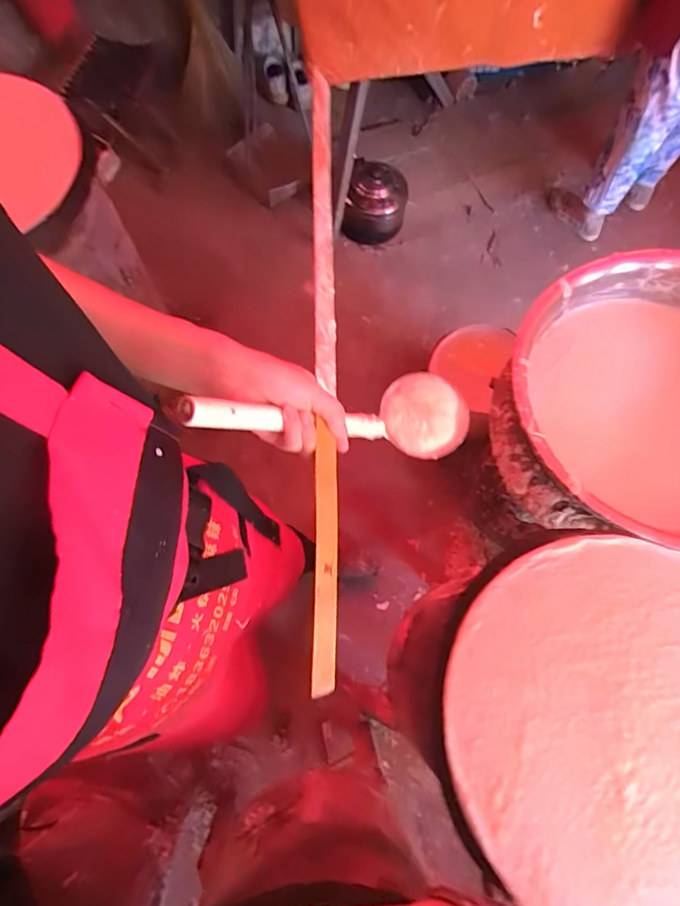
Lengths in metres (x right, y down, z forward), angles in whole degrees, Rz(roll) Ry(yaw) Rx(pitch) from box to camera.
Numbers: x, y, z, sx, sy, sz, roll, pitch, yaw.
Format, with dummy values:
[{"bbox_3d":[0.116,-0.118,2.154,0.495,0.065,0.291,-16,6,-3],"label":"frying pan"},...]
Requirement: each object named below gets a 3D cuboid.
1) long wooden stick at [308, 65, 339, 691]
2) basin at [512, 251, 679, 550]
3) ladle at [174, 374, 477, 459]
[{"bbox_3d":[-0.013,-0.086,0.447,0.012,0.035,0.564,-9,78,42],"label":"long wooden stick"},{"bbox_3d":[0.531,-0.094,0.812,0.472,0.191,0.487,0,71,-1],"label":"basin"},{"bbox_3d":[0.005,-0.039,0.448,0.308,0.063,0.089,-1,65,-47],"label":"ladle"}]

